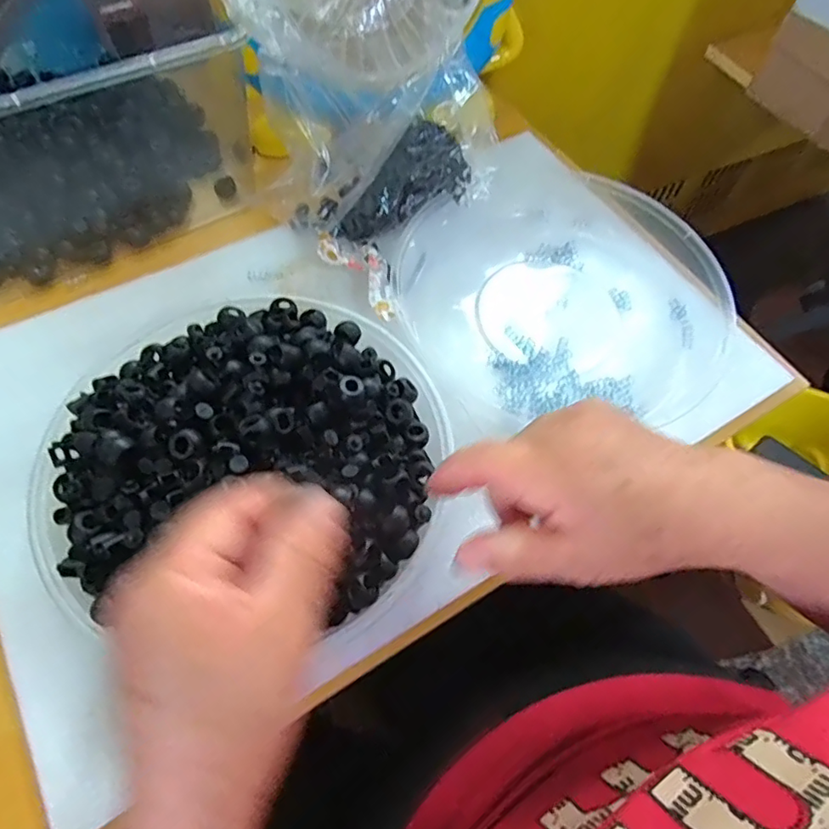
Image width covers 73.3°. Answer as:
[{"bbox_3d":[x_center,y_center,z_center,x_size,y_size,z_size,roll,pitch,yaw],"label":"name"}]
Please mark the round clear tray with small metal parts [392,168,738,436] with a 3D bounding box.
[{"bbox_3d":[0.110,-0.089,0.404,0.219,0.041,0.211,1,62,-2],"label":"round clear tray with small metal parts"}]

